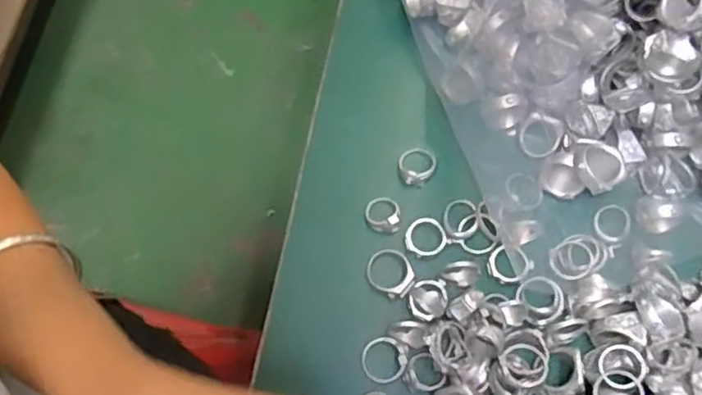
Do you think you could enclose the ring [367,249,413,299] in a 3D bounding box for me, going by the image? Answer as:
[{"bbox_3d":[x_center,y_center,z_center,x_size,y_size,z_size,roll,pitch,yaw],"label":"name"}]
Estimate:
[{"bbox_3d":[0.022,0.041,0.363,0.027,0.011,0.024,36,79,10],"label":"ring"}]

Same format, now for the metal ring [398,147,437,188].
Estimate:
[{"bbox_3d":[0.038,-0.019,0.382,0.021,0.008,0.025,34,78,9],"label":"metal ring"}]

